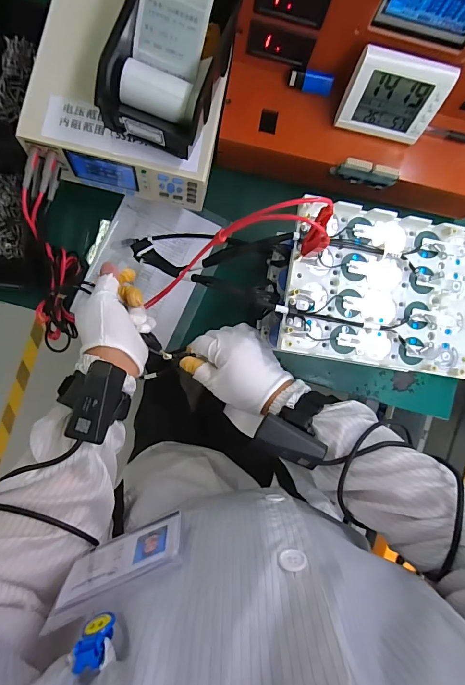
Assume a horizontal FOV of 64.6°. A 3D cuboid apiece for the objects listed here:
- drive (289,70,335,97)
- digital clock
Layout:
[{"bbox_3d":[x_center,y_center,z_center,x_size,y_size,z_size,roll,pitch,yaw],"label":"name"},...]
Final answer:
[{"bbox_3d":[0.101,-0.334,0.471,0.055,0.019,0.017,10,90,-6],"label":"drive"},{"bbox_3d":[0.196,-0.301,0.452,0.114,0.096,0.029,10,63,-7],"label":"digital clock"}]

